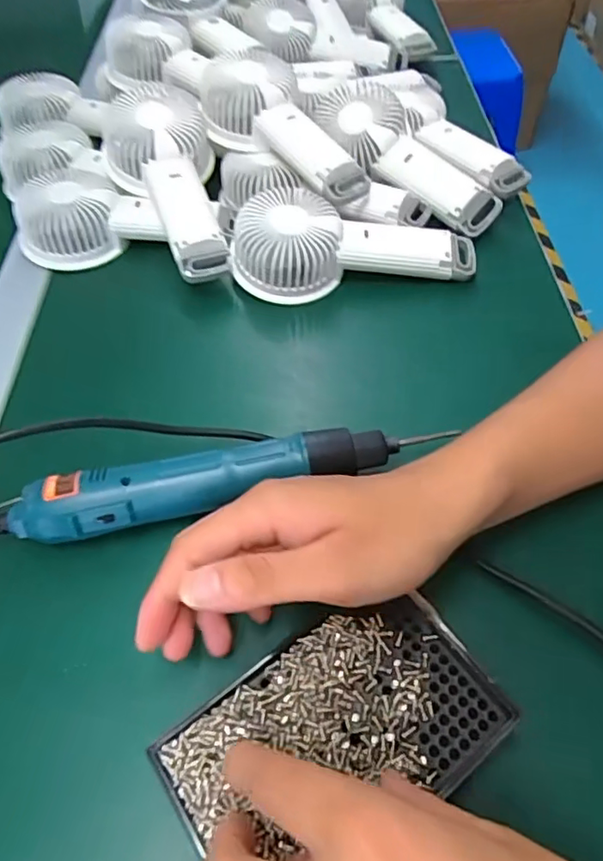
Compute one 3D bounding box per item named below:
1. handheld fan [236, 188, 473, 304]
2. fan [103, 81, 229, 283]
[{"bbox_3d":[0.039,-0.145,0.433,0.184,0.054,0.073,-8,54,-4],"label":"handheld fan"},{"bbox_3d":[-0.101,-0.190,0.447,0.086,0.043,0.174,-18,76,-11],"label":"fan"}]

